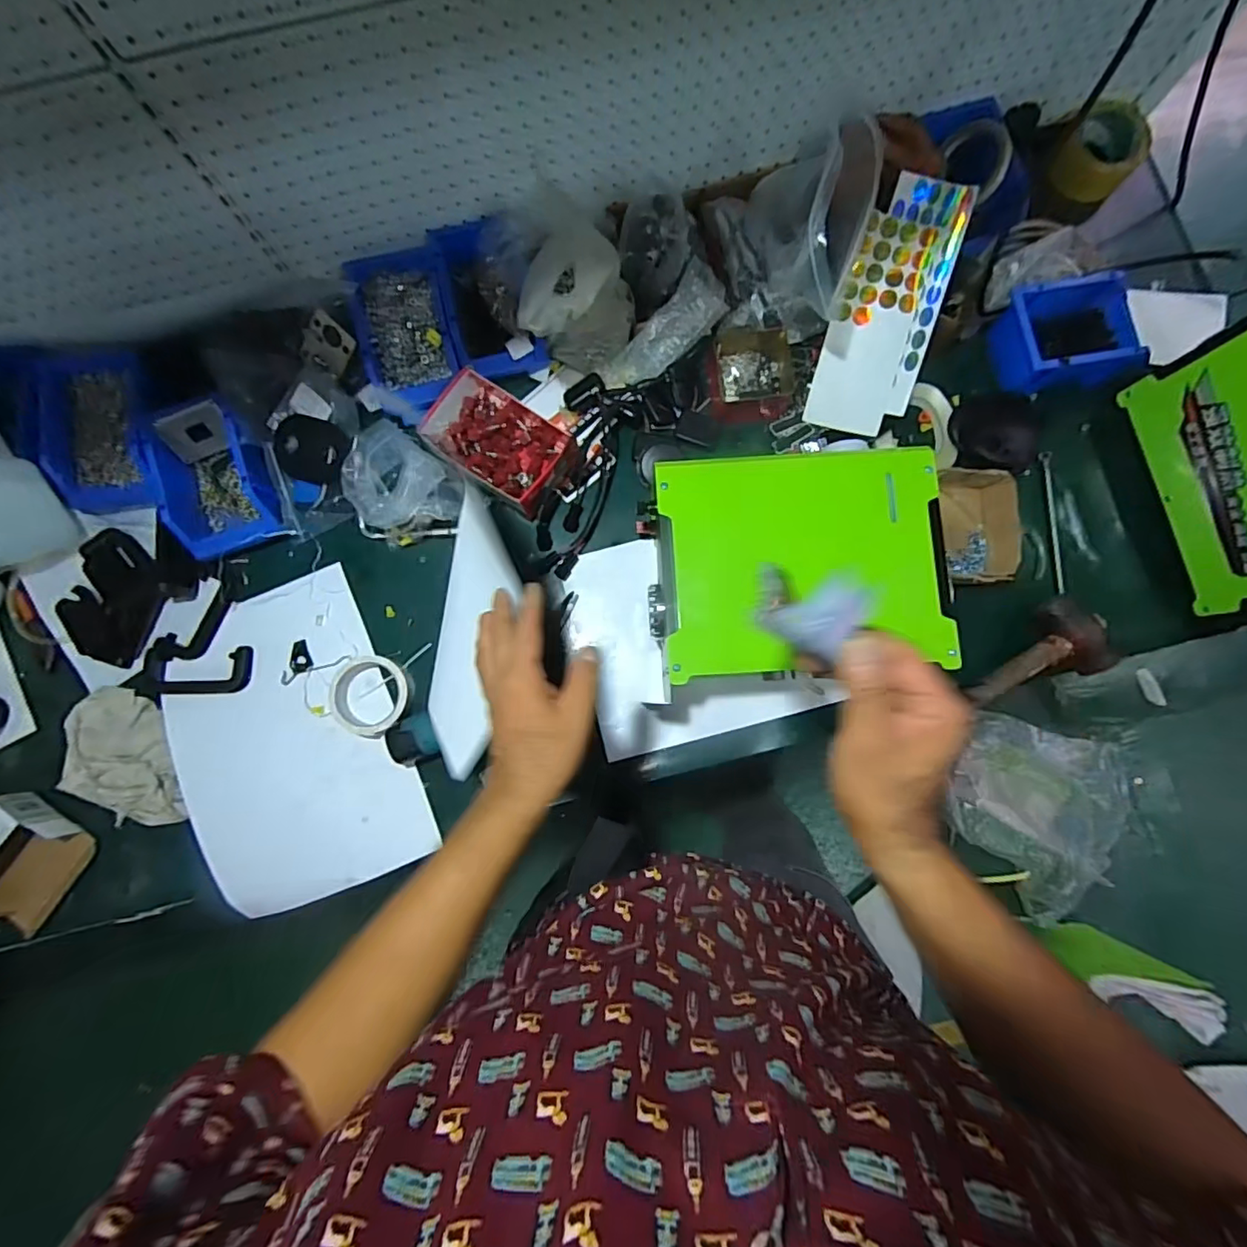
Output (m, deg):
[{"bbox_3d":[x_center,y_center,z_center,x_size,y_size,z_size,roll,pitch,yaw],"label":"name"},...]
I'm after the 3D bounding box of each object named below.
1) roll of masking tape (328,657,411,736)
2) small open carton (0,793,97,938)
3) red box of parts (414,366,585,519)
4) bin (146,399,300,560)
[{"bbox_3d":[-0.318,0.088,0.707,0.097,0.028,0.093,0,83,0],"label":"roll of masking tape"},{"bbox_3d":[-0.721,0.286,0.655,0.116,0.066,0.142,30,84,4],"label":"small open carton"},{"bbox_3d":[-0.159,-0.231,0.731,0.190,0.047,0.121,37,84,5],"label":"red box of parts"},{"bbox_3d":[-0.521,-0.190,0.739,0.120,0.075,0.194,-18,83,-2],"label":"bin"}]

